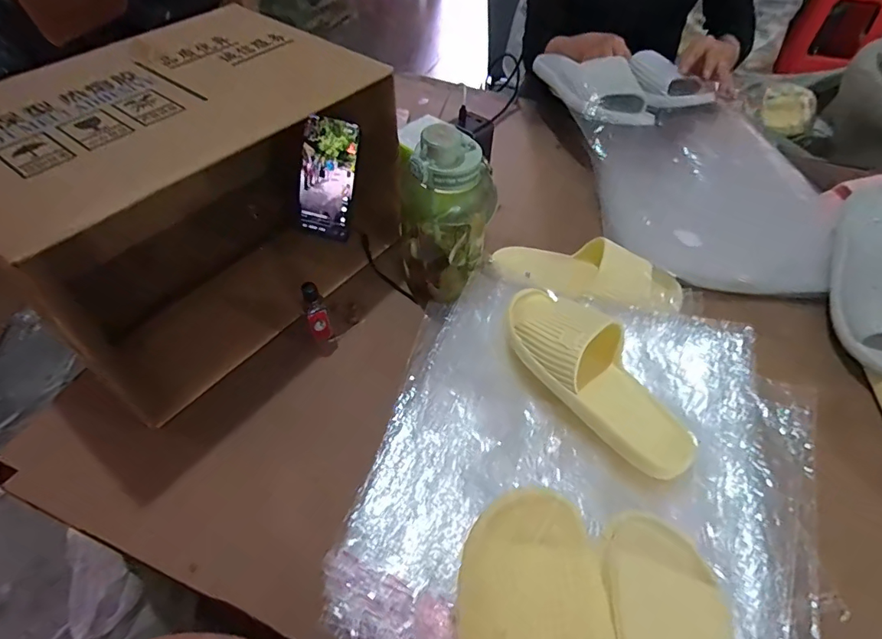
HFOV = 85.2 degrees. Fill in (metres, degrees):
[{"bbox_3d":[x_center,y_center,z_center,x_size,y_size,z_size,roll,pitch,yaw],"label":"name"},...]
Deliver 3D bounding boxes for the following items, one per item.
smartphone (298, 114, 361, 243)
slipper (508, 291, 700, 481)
[{"bbox_3d":[-0.148,-0.181,0.629,0.068,0.156,0.009,12,31,-4],"label":"smartphone"},{"bbox_3d":[0.162,0.057,0.504,0.101,0.065,0.249,-33,71,-23],"label":"slipper"}]

